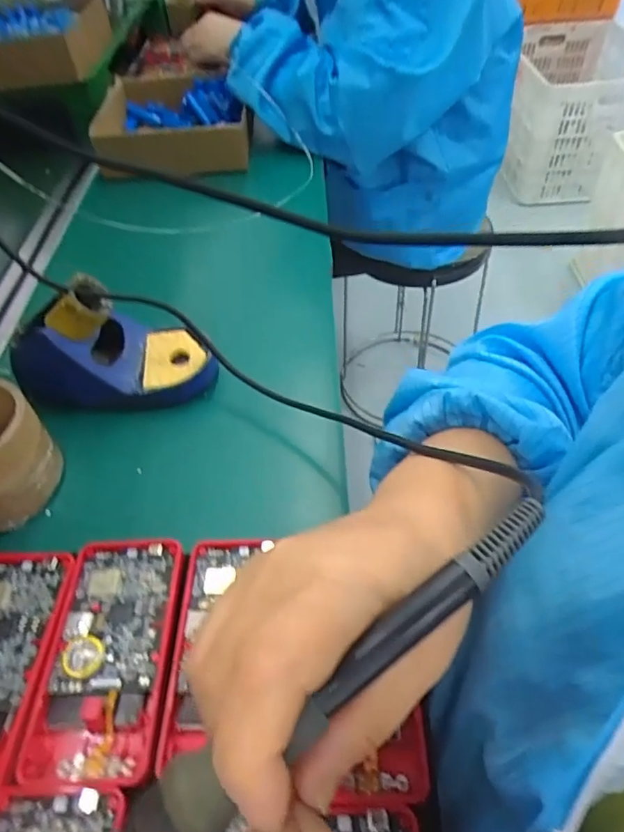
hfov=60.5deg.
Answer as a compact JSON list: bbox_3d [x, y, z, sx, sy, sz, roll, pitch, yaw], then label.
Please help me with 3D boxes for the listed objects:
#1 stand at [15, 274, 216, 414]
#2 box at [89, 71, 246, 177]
[{"bbox_3d":[-0.156,-0.057,0.415,0.149,0.084,0.076,-9,50,-4],"label":"stand"},{"bbox_3d":[-0.187,-0.411,0.734,0.193,0.062,0.219,-6,50,-1],"label":"box"}]

